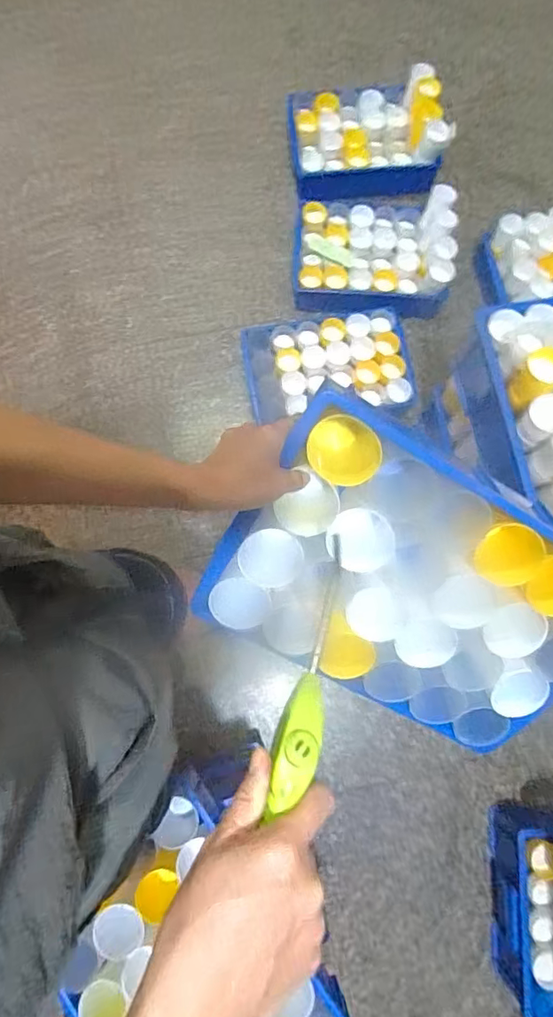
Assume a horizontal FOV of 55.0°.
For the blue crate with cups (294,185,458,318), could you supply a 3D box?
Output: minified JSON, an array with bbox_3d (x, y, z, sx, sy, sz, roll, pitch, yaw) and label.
[{"bbox_3d":[0.249,-0.667,1.364,0.395,0.155,0.304,4,78,0],"label":"blue crate with cups"}]

